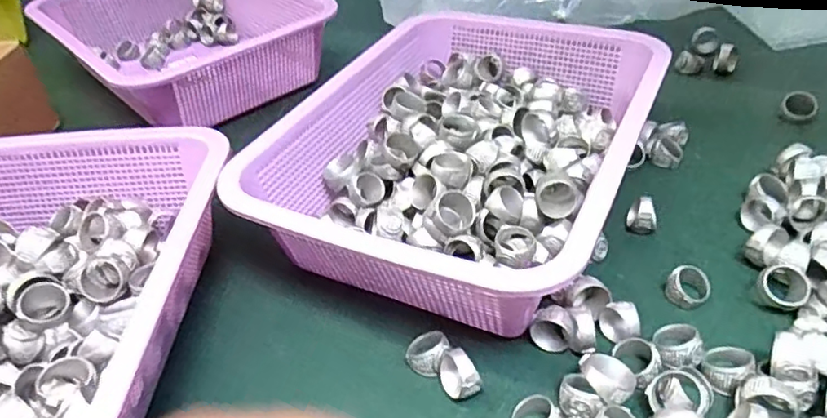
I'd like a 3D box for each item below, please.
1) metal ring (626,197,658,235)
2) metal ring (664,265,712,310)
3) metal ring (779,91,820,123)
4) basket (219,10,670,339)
[{"bbox_3d":[0.158,0.005,0.418,0.020,0.025,0.020,-3,41,3],"label":"metal ring"},{"bbox_3d":[0.166,0.046,0.367,0.021,0.016,0.021,-3,41,3],"label":"metal ring"},{"bbox_3d":[0.326,-0.085,0.513,0.026,0.022,0.026,-3,41,3],"label":"metal ring"},{"bbox_3d":[0.044,-0.049,0.442,0.220,0.073,0.284,15,45,23],"label":"basket"}]

